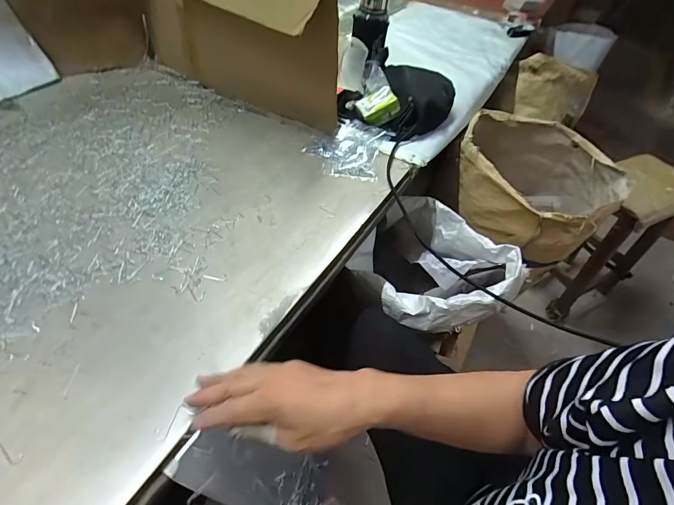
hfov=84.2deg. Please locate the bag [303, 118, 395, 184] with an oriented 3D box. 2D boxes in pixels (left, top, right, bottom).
[{"bbox_3d":[0.017,-0.188,0.662,0.134,0.019,0.160,14,48,7],"label":"bag"}]

